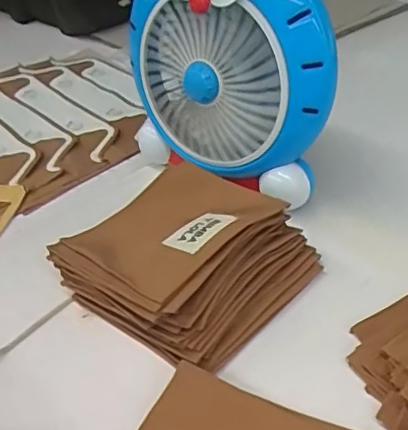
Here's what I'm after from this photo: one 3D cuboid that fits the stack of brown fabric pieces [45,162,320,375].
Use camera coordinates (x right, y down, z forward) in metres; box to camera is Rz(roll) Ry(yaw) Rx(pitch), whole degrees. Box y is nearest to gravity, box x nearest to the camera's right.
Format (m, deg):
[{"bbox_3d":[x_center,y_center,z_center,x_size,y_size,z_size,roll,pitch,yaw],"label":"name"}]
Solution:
[{"bbox_3d":[-0.016,0.031,0.517,0.186,0.056,0.187,29,48,34],"label":"stack of brown fabric pieces"}]

